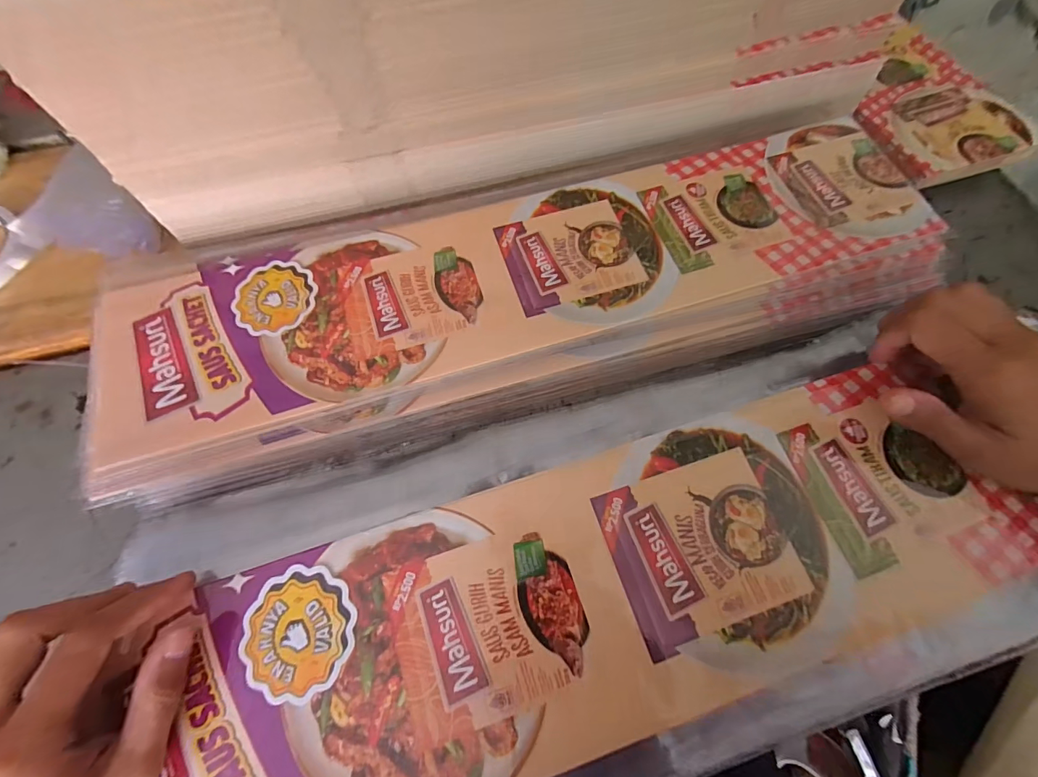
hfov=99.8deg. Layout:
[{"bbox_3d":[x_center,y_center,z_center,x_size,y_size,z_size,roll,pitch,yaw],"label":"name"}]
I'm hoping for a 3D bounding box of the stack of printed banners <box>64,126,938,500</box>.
[{"bbox_3d":[0.009,-0.079,0.308,0.542,0.046,0.169,-15,66,-8],"label":"stack of printed banners"}]

